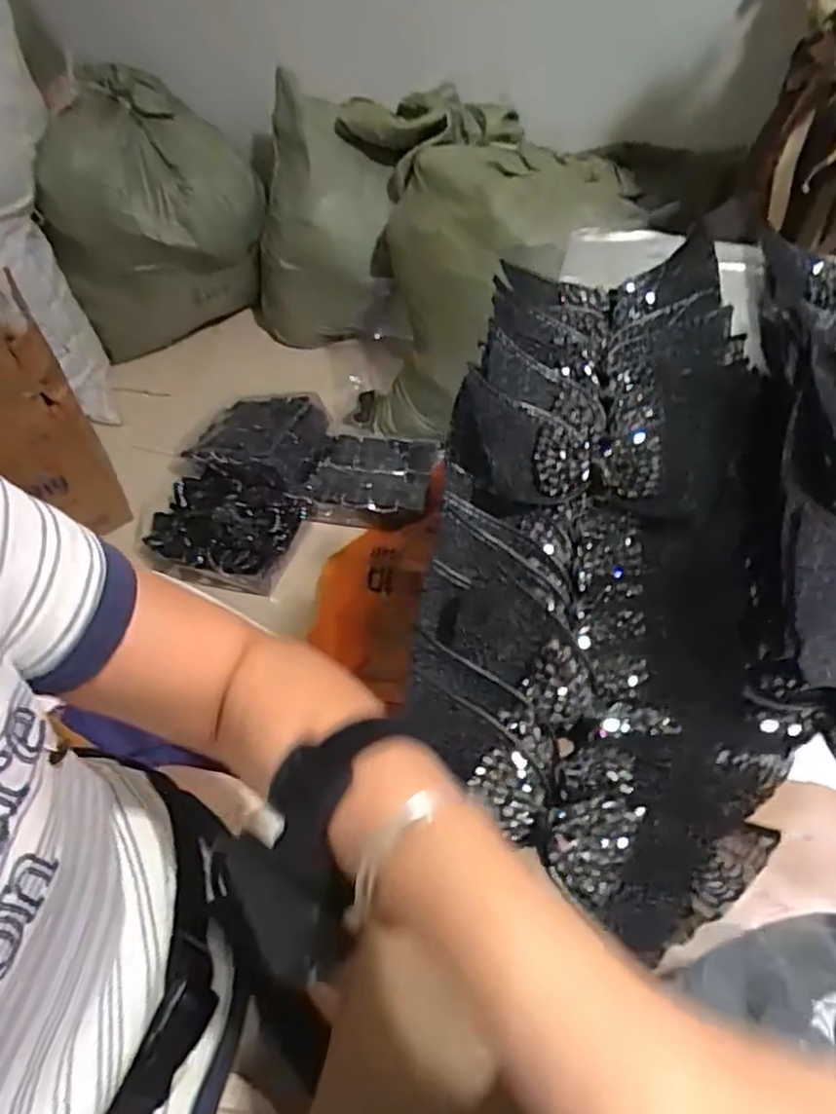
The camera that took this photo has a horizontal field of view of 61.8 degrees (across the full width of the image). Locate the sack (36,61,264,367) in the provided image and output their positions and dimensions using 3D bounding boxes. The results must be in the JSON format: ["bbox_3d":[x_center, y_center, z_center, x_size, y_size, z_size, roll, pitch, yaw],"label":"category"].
[{"bbox_3d":[-0.580,-0.777,1.572,0.448,0.423,0.377,-13,58,-5],"label":"sack"}]

